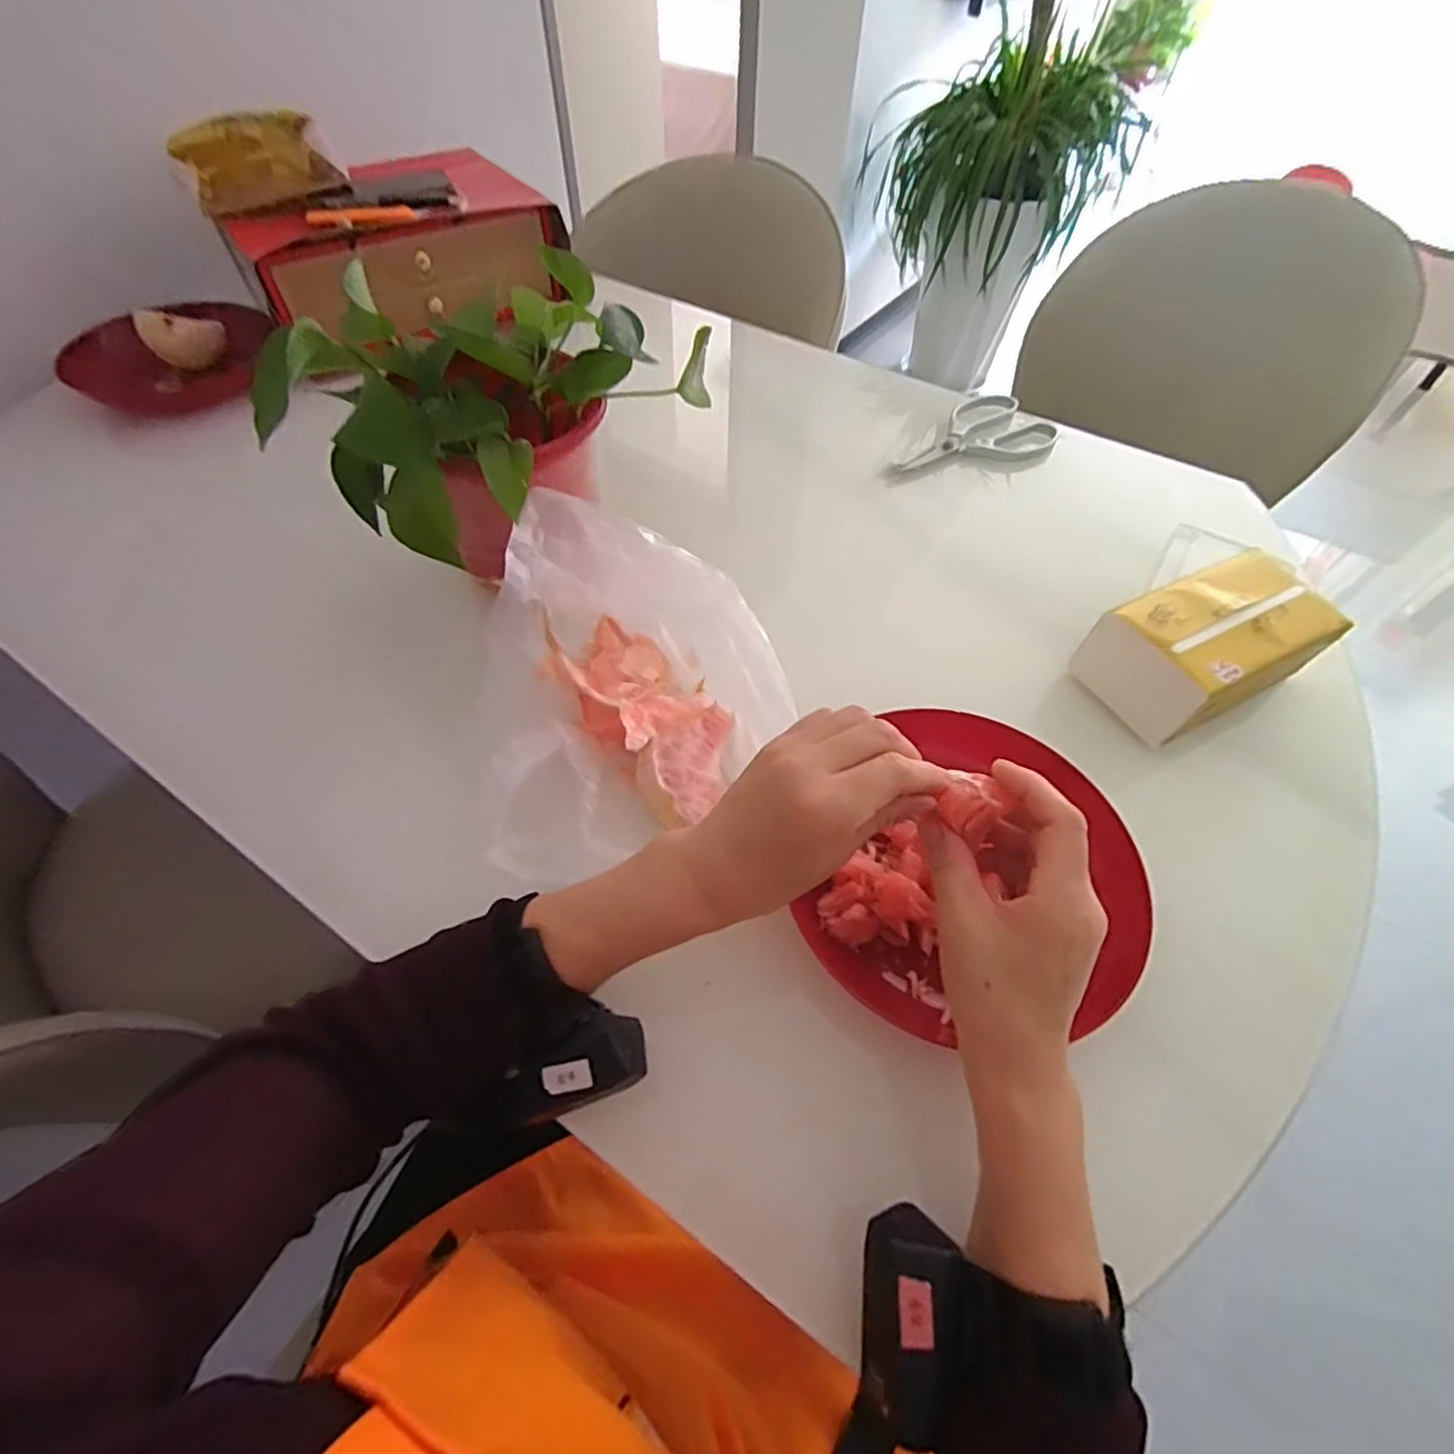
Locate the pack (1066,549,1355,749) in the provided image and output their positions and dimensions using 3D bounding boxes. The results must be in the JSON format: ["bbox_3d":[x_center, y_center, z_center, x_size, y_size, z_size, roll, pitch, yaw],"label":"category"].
[{"bbox_3d":[0.354,-0.060,0.475,0.154,0.071,0.092,-22,58,-15],"label":"pack"}]

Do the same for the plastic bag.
[{"bbox_3d":[-0.068,-0.037,0.431,0.206,0.108,0.219,-12,56,-9],"label":"plastic bag"}]

